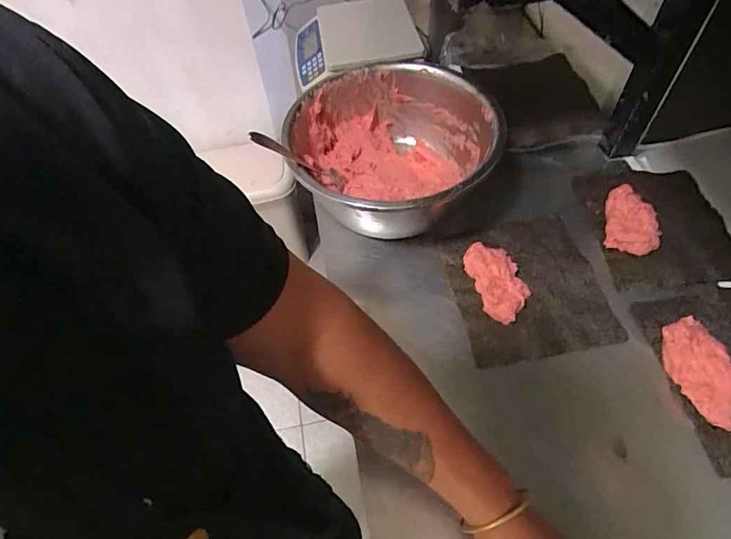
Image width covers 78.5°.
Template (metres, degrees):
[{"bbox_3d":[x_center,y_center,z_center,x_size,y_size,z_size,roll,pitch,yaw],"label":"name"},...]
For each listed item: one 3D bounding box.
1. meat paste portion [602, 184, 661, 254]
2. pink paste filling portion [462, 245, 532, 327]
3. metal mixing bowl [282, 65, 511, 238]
[{"bbox_3d":[0.367,-0.067,0.616,0.069,0.032,0.105,11,57,12],"label":"meat paste portion"},{"bbox_3d":[0.170,0.015,0.577,0.059,0.035,0.110,-14,56,-5],"label":"pink paste filling portion"},{"bbox_3d":[0.042,-0.157,0.654,0.270,0.138,0.288,-2,55,3],"label":"metal mixing bowl"}]

